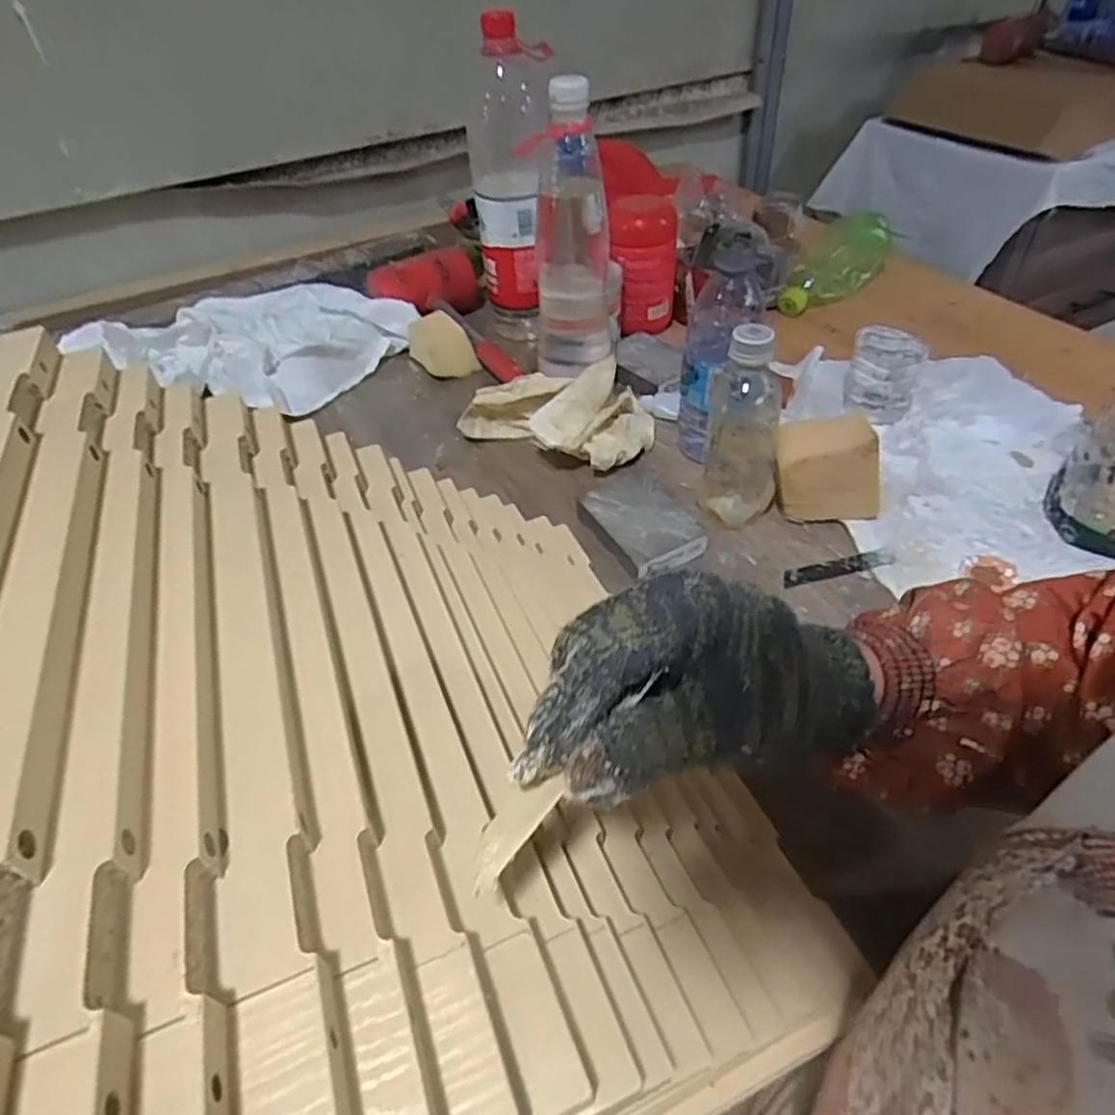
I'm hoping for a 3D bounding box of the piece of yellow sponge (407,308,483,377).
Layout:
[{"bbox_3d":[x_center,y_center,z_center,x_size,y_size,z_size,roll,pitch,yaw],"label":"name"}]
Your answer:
[{"bbox_3d":[-0.138,-0.253,0.801,0.058,0.043,0.092,-24,47,-17],"label":"piece of yellow sponge"}]

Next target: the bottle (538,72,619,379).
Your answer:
[{"bbox_3d":[0.014,-0.312,0.662,0.085,0.247,0.089,-2,45,4],"label":"bottle"}]

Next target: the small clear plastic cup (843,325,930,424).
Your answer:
[{"bbox_3d":[0.319,-0.180,0.665,0.063,0.071,0.070,16,49,21],"label":"small clear plastic cup"}]

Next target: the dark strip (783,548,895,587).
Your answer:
[{"bbox_3d":[0.227,0.008,0.548,0.094,0.004,0.017,-12,45,-6],"label":"dark strip"}]

